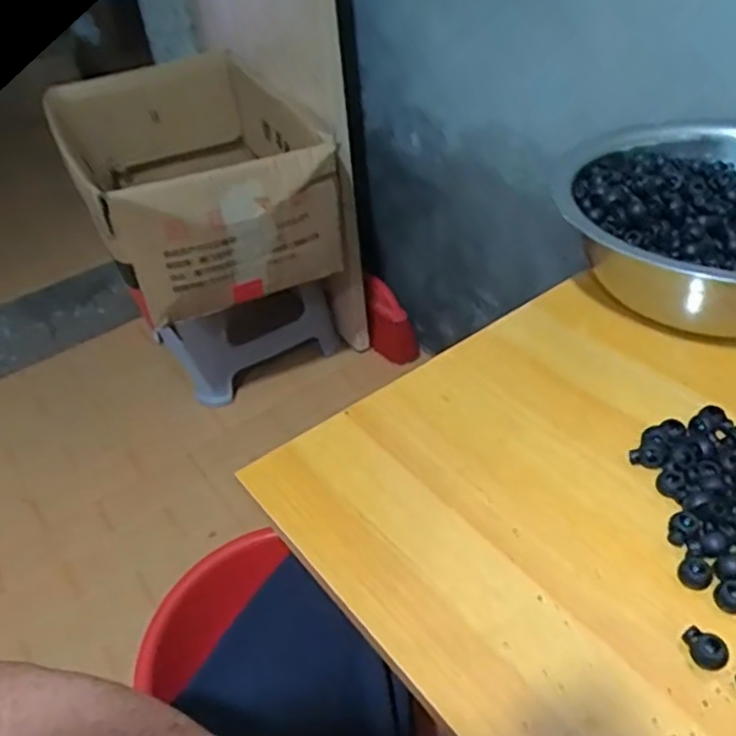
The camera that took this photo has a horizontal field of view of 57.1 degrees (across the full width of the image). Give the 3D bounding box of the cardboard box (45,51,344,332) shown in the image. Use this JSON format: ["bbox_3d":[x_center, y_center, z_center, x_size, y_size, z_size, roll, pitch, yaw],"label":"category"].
[{"bbox_3d":[-0.283,-0.301,1.091,0.363,0.217,0.471,-22,43,-18],"label":"cardboard box"}]

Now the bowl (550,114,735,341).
[{"bbox_3d":[0.317,-0.130,0.605,0.272,0.111,0.272,-3,41,3],"label":"bowl"}]

